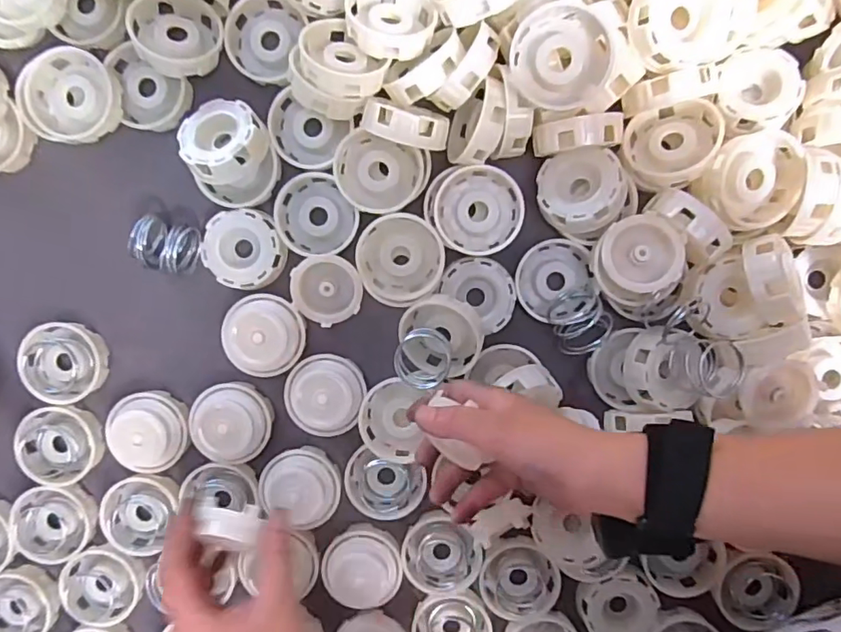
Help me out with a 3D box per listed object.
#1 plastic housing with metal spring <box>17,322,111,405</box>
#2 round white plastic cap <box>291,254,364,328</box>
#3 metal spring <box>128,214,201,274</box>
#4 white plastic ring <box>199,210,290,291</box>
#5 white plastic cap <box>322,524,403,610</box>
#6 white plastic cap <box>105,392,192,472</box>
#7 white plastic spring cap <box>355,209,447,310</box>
[{"bbox_3d":[-0.288,0.037,0.439,0.061,0.034,0.063,-1,98,-4],"label":"plastic housing with metal spring"},{"bbox_3d":[-0.073,-0.021,0.420,0.052,0.016,0.053,-1,98,-4],"label":"round white plastic cap"},{"bbox_3d":[-0.196,-0.055,0.420,0.042,0.048,0.037,19,96,-7],"label":"metal spring"},{"bbox_3d":[-0.138,-0.053,0.421,0.060,0.016,0.062,-1,98,-4],"label":"white plastic ring"},{"bbox_3d":[-0.045,0.202,0.428,0.060,0.024,0.053,31,95,-8],"label":"white plastic cap"},{"bbox_3d":[-0.218,0.092,0.429,0.063,0.037,0.061,-1,98,-4],"label":"white plastic cap"},{"bbox_3d":[-0.015,-0.040,0.392,0.060,0.025,0.065,-1,98,-4],"label":"white plastic spring cap"}]

